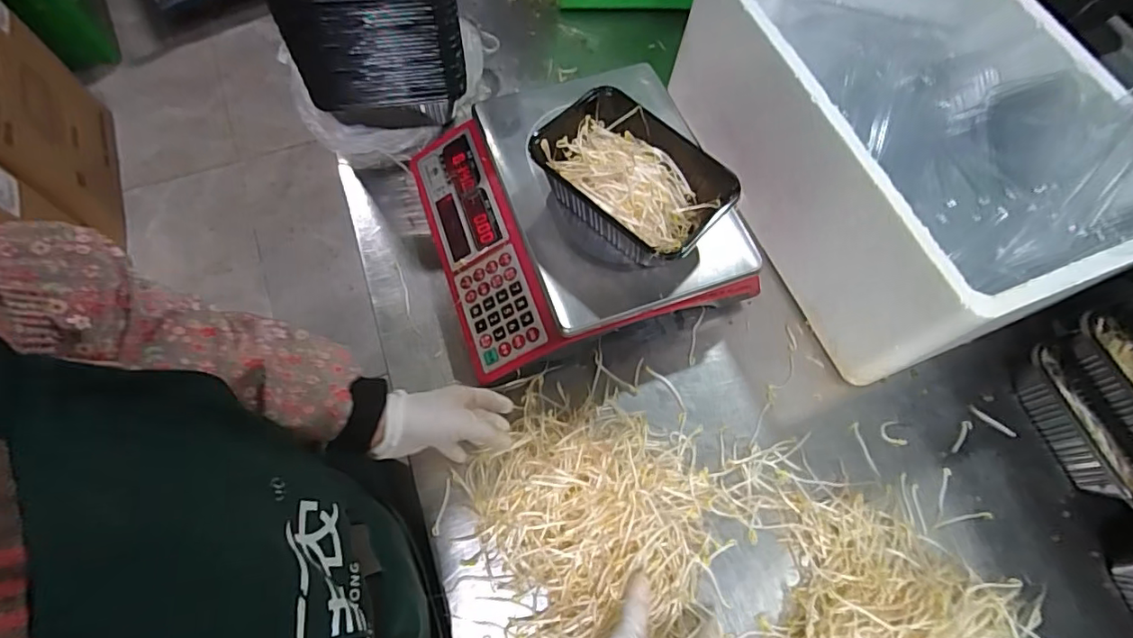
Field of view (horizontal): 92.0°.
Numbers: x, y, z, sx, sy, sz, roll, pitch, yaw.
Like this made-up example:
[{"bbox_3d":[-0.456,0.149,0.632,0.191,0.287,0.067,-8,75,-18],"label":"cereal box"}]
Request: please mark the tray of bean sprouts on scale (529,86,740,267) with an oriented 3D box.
[{"bbox_3d":[0.060,-0.132,0.537,0.178,0.062,0.118,41,71,13],"label":"tray of bean sprouts on scale"}]

